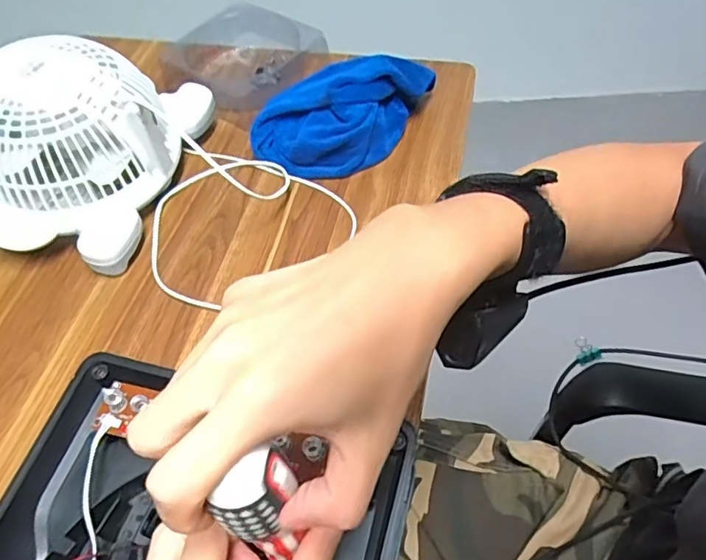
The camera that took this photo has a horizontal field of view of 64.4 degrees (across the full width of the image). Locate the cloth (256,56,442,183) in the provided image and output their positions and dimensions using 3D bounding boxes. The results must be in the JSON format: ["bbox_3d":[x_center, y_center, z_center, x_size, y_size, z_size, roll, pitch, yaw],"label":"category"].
[{"bbox_3d":[-0.007,-0.187,0.637,0.214,0.079,0.106,-13,54,-5],"label":"cloth"}]

